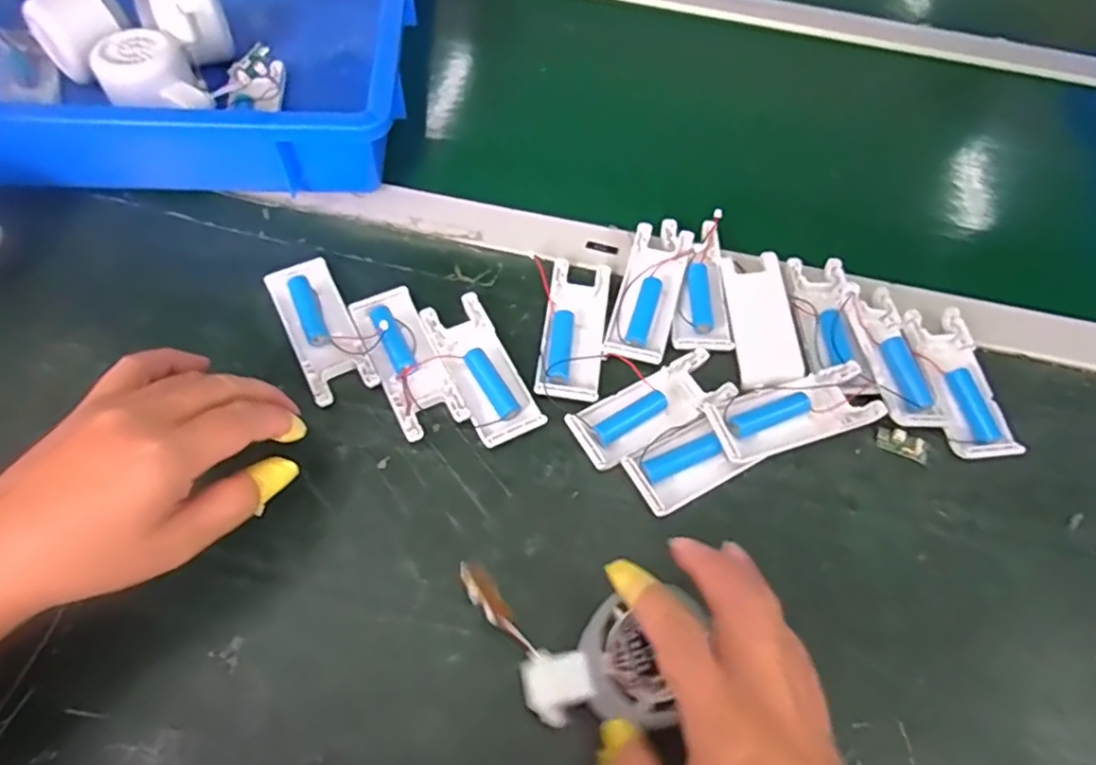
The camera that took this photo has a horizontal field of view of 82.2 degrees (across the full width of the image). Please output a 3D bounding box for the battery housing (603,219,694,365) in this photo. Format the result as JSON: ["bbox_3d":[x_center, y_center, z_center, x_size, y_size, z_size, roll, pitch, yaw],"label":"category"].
[{"bbox_3d":[0.072,-0.067,0.433,0.040,0.017,0.114,17,61,5],"label":"battery housing"}]

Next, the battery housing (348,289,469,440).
[{"bbox_3d":[-0.087,-0.014,0.388,0.039,0.011,0.101,-23,65,-16],"label":"battery housing"}]

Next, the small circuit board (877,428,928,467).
[{"bbox_3d":[0.224,0.039,0.396,0.031,0.004,0.017,20,61,7],"label":"small circuit board"}]

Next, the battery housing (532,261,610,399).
[{"bbox_3d":[0.017,-0.037,0.413,0.041,0.014,0.104,8,60,0],"label":"battery housing"}]

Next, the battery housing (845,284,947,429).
[{"bbox_3d":[0.227,-0.020,0.412,0.045,0.021,0.100,-3,61,-7],"label":"battery housing"}]

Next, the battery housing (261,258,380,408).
[{"bbox_3d":[-0.144,-0.034,0.397,0.039,0.012,0.103,-24,65,-17],"label":"battery housing"}]

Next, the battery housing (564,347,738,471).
[{"bbox_3d":[0.064,0.016,0.384,0.103,0.012,0.040,-26,66,-18],"label":"battery housing"}]

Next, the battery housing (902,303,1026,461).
[{"bbox_3d":[0.269,0.000,0.413,0.041,0.014,0.104,-3,61,-6],"label":"battery housing"}]

